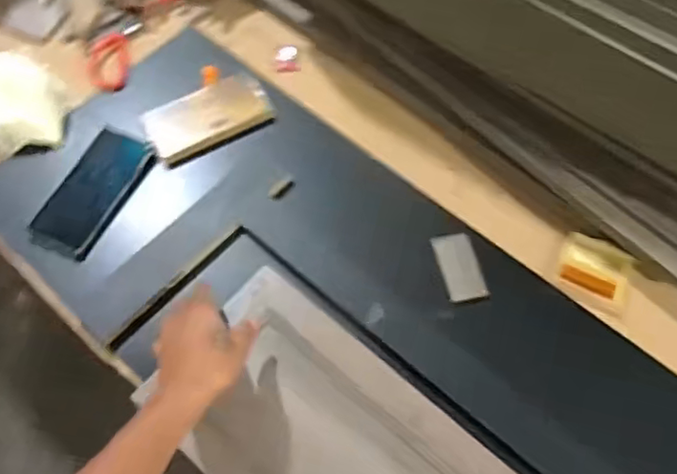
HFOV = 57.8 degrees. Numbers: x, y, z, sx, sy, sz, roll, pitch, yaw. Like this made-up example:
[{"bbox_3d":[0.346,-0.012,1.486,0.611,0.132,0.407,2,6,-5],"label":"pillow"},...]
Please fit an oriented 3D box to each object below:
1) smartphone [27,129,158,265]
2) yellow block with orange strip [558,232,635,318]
[{"bbox_3d":[-0.290,-0.052,0.725,0.077,0.014,0.160,24,67,12],"label":"smartphone"},{"bbox_3d":[0.288,0.038,0.688,0.075,0.011,0.080,22,67,11],"label":"yellow block with orange strip"}]

